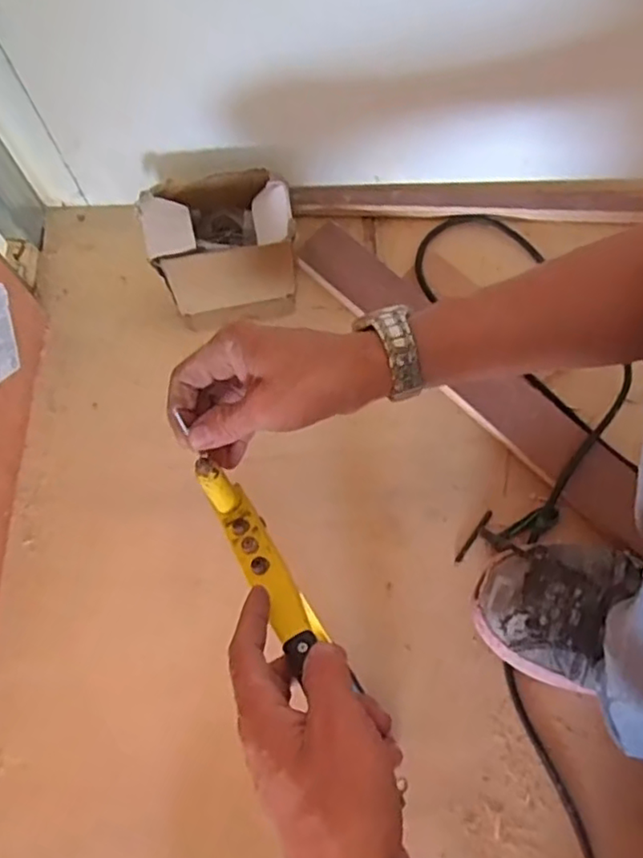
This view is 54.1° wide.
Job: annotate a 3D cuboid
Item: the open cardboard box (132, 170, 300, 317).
[{"bbox_3d":[-0.089,-0.169,0.570,0.127,0.077,0.106,-10,73,-3],"label":"open cardboard box"}]

